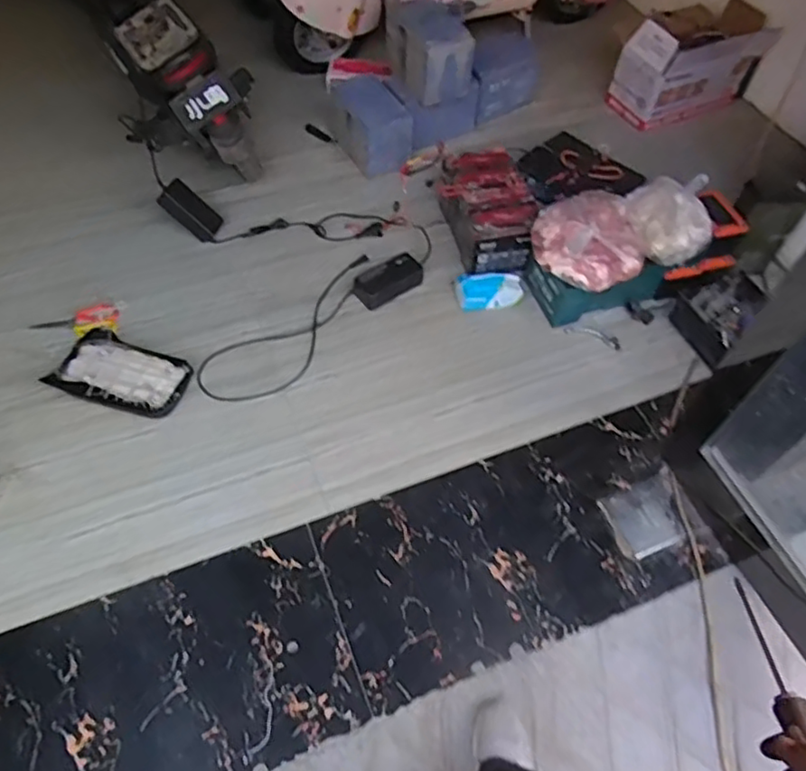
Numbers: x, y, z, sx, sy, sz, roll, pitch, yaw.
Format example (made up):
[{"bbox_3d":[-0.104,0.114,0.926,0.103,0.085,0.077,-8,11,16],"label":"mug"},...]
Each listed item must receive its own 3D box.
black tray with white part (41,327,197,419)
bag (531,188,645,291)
[{"bbox_3d":[-0.646,-0.022,1.466,0.288,0.030,0.177,22,57,9],"label":"black tray with white part"},{"bbox_3d":[0.462,-0.369,1.583,0.250,0.101,0.244,-6,56,-4],"label":"bag"}]

